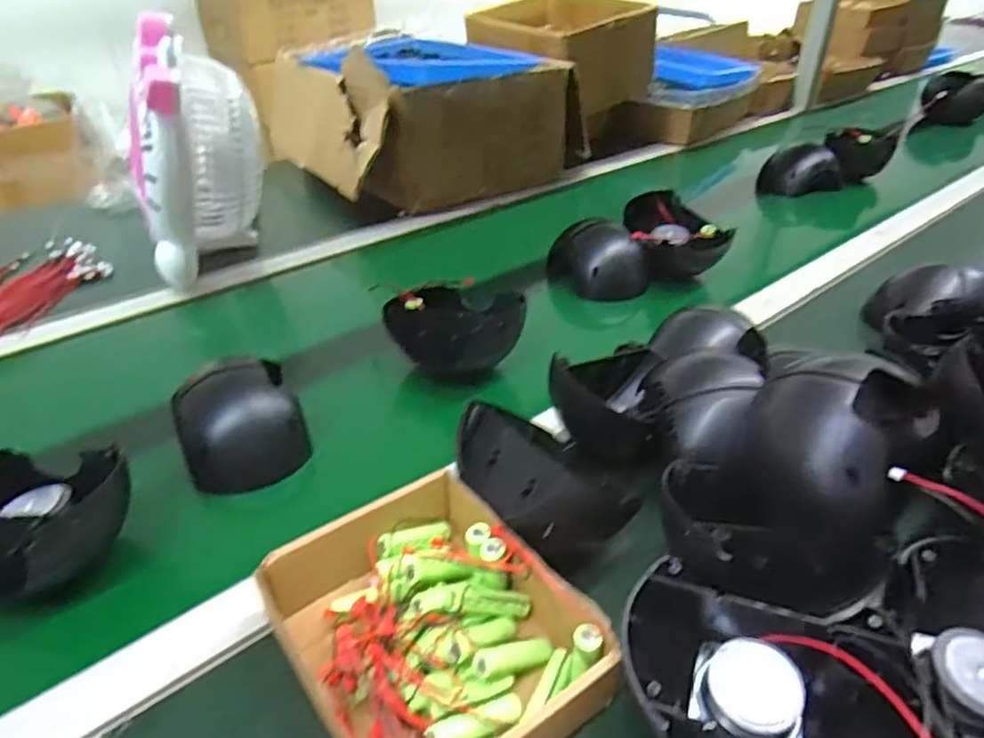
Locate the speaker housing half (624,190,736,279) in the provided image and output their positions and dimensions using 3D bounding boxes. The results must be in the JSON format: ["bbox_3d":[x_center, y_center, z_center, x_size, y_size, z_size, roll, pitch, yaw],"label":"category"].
[{"bbox_3d":[0.213,-0.153,0.770,0.088,0.079,0.109,-10,37,-14],"label":"speaker housing half"}]

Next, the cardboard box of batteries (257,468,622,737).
[{"bbox_3d":[-0.037,0.146,0.360,0.143,0.051,0.172,-23,42,-29],"label":"cardboard box of batteries"}]

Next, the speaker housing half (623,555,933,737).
[{"bbox_3d":[0.136,0.154,0.323,0.135,0.055,0.098,12,37,15],"label":"speaker housing half"}]

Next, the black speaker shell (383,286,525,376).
[{"bbox_3d":[-0.033,-0.033,0.601,0.110,0.078,0.087,29,44,33],"label":"black speaker shell"}]

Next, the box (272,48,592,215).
[{"bbox_3d":[-0.113,-0.418,1.049,0.409,0.173,0.356,-23,42,-29],"label":"box"}]

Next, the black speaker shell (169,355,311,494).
[{"bbox_3d":[-0.202,0.042,0.516,0.091,0.079,0.085,0,36,0],"label":"black speaker shell"}]

